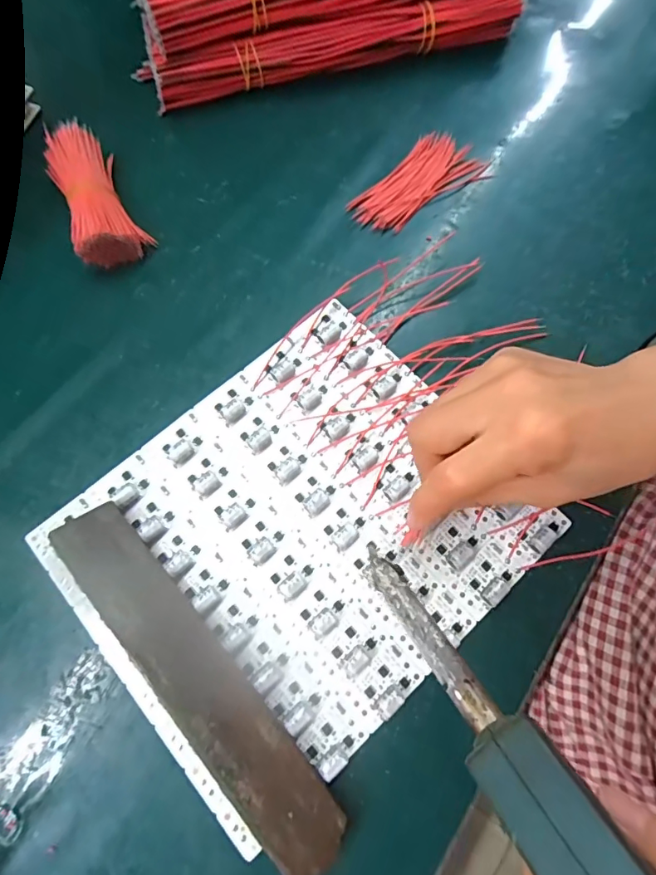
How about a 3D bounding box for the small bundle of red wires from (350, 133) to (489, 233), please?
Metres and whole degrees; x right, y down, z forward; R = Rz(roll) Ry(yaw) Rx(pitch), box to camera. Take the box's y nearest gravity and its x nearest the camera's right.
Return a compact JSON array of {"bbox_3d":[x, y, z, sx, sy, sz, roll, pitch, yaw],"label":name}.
[{"bbox_3d":[0.063,-0.188,0.356,0.103,0.009,0.051,-33,74,-10],"label":"small bundle of red wires"}]

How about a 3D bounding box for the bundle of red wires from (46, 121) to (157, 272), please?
[{"bbox_3d":[-0.161,-0.167,0.332,0.044,0.036,0.097,-24,73,-7],"label":"bundle of red wires"}]

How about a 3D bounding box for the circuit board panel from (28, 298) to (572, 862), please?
[{"bbox_3d":[-0.017,0.052,0.272,0.233,0.012,0.200,-41,75,-12],"label":"circuit board panel"}]

